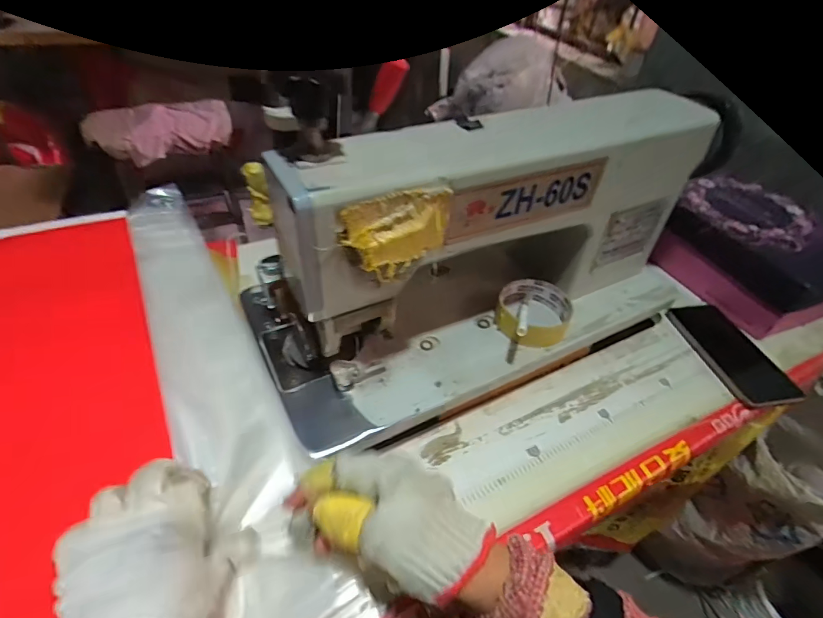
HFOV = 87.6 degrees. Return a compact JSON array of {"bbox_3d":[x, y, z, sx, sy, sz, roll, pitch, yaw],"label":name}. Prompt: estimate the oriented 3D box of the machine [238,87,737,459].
[{"bbox_3d":[0.082,-0.071,0.442,0.468,0.217,0.200,-20,49,-25],"label":"machine"}]

